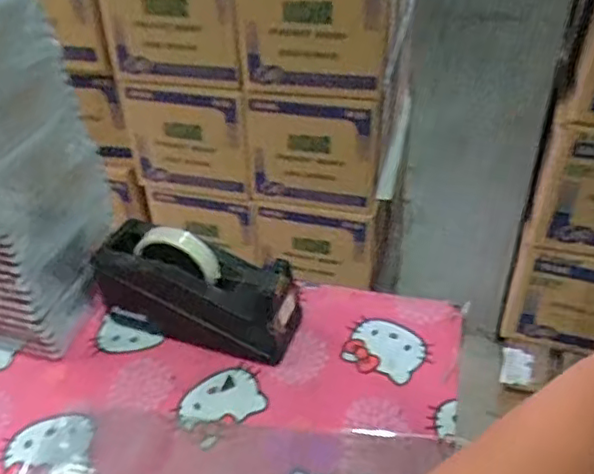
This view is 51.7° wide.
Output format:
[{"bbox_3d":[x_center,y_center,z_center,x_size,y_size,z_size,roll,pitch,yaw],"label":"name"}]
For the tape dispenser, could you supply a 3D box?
[{"bbox_3d":[-0.104,0.050,0.629,0.207,0.117,0.072,13,42,19],"label":"tape dispenser"}]

